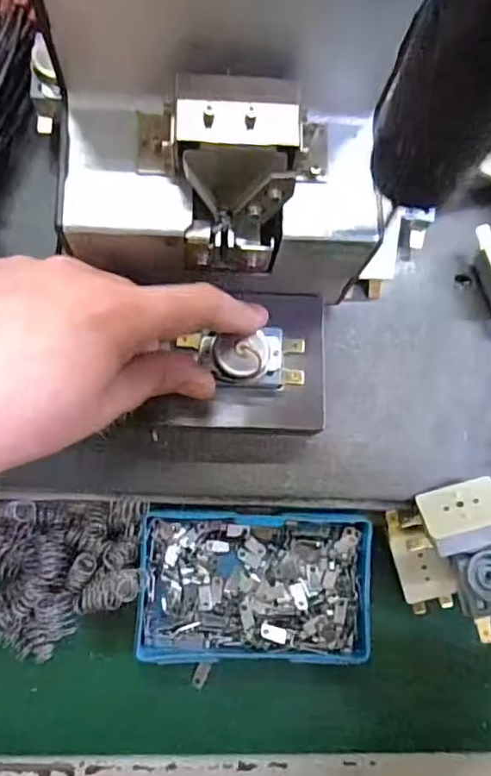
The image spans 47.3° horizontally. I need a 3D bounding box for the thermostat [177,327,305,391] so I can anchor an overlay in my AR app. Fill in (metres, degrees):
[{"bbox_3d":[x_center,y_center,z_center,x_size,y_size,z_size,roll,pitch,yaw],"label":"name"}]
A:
[{"bbox_3d":[0.000,-0.013,0.259,0.057,0.020,0.027,-3,86,-4],"label":"thermostat"}]

